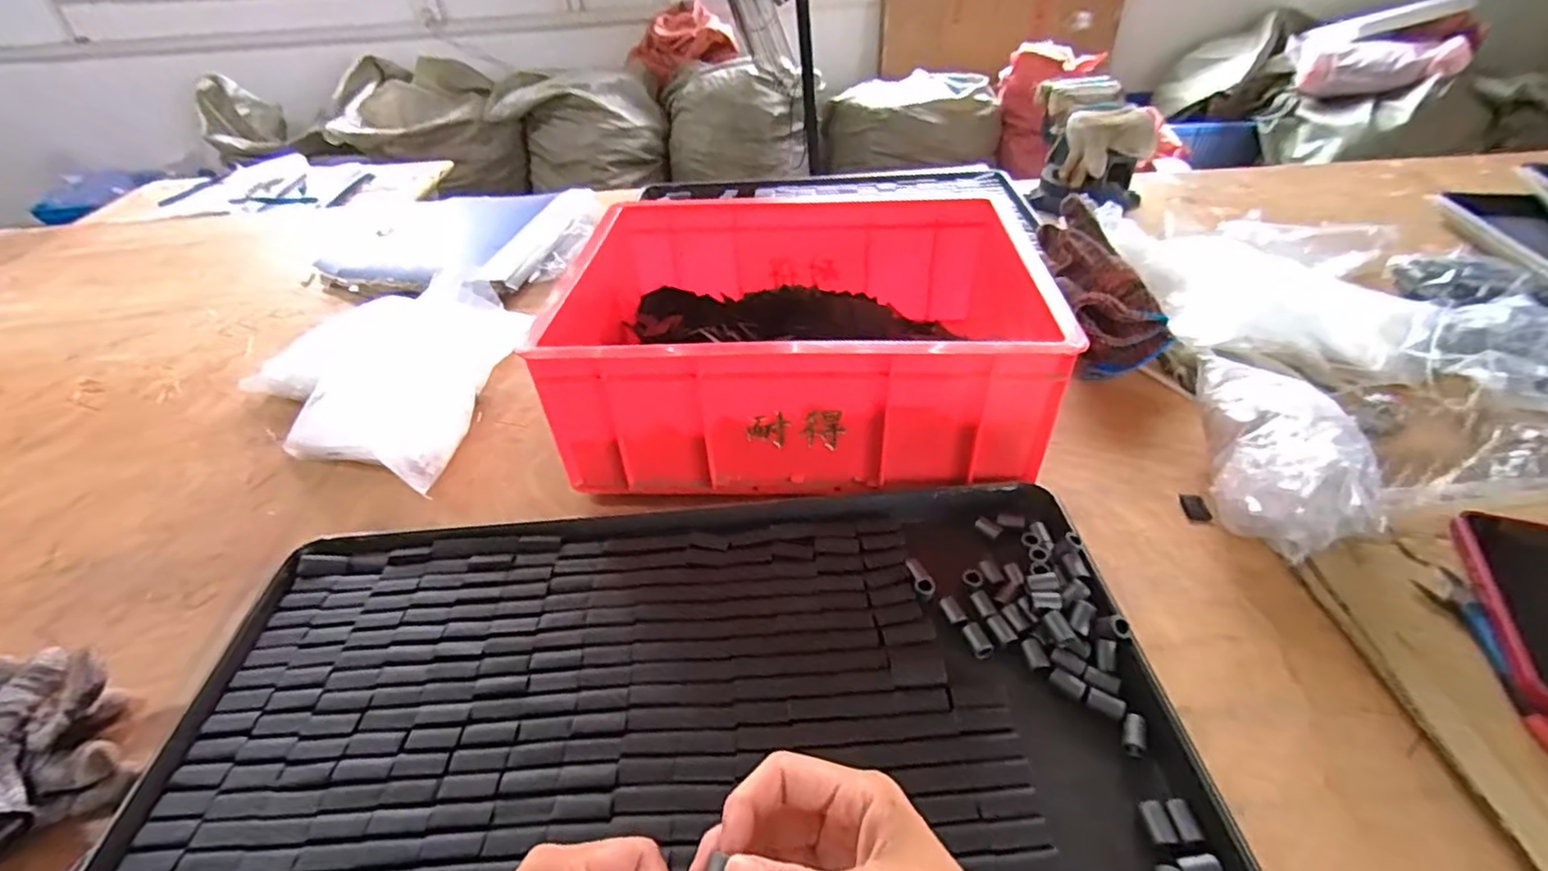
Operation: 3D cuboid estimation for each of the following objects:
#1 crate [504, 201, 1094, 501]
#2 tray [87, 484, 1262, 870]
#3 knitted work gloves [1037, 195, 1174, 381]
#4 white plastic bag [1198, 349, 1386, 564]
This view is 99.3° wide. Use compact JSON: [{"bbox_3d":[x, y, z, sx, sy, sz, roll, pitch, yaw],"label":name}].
[{"bbox_3d":[0.032,-0.097,0.619,0.409,0.147,0.303,0,40,4],"label":"crate"},{"bbox_3d":[-0.065,0.186,0.376,0.586,0.024,0.401,-5,40,-1],"label":"tray"},{"bbox_3d":[0.331,-0.160,0.680,0.089,0.071,0.209,-6,65,-4],"label":"knitted work gloves"},{"bbox_3d":[0.391,0.009,0.515,0.091,0.084,0.169,10,42,16],"label":"white plastic bag"}]

